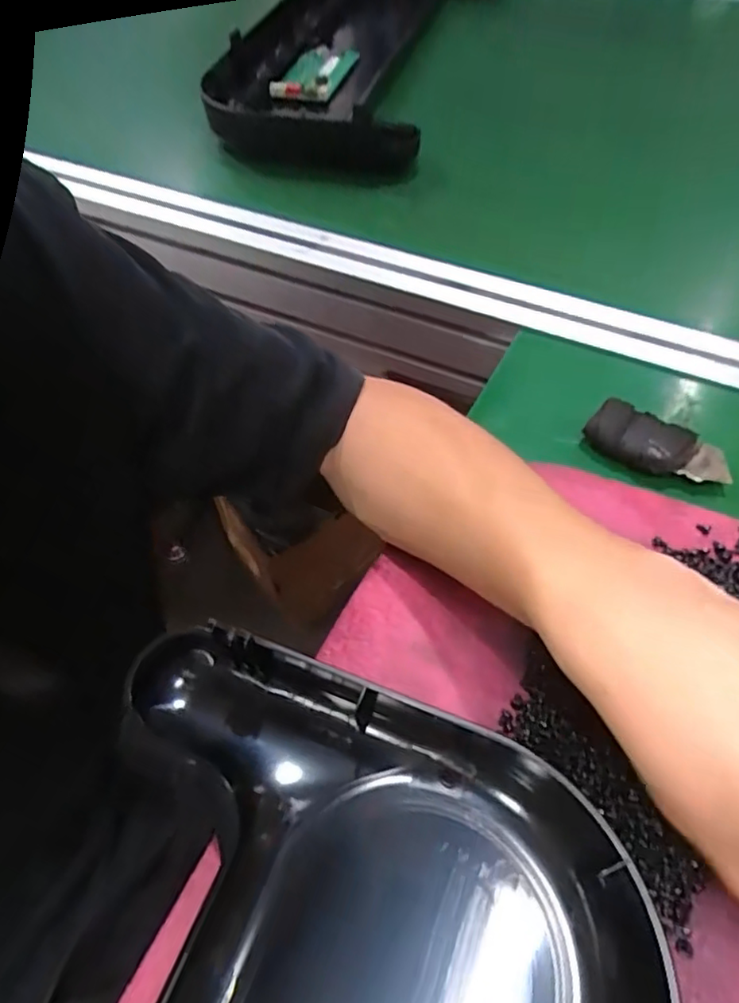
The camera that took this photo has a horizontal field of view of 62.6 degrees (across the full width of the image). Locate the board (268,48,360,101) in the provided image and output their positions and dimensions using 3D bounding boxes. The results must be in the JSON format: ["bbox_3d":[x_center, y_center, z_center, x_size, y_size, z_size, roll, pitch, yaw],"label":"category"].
[{"bbox_3d":[-0.058,-0.458,0.651,0.071,0.018,0.152,10,57,10],"label":"board"}]

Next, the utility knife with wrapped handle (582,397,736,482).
[{"bbox_3d":[0.152,-0.029,0.322,0.071,0.020,0.028,26,61,20],"label":"utility knife with wrapped handle"}]

